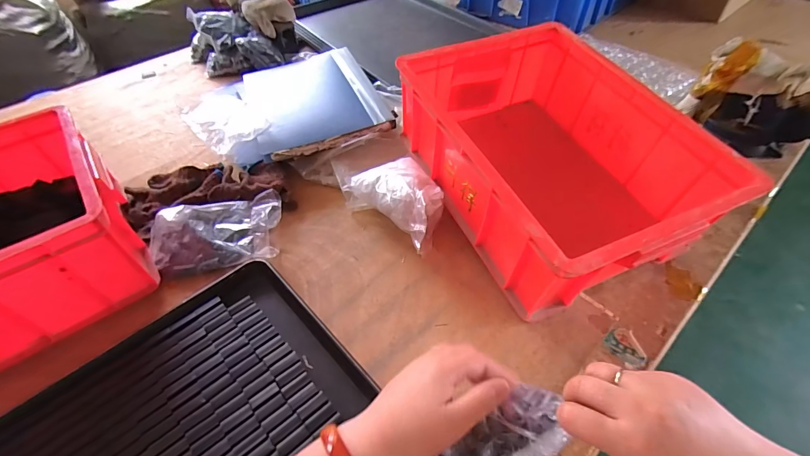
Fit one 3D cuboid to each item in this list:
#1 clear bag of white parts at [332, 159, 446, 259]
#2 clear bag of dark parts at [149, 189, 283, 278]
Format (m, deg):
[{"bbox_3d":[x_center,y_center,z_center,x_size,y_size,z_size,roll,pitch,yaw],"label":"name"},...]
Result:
[{"bbox_3d":[-0.020,-0.061,0.575,0.118,0.079,0.242,-24,52,-18],"label":"clear bag of white parts"},{"bbox_3d":[-0.277,0.003,0.556,0.180,0.034,0.121,-8,49,-5],"label":"clear bag of dark parts"}]

